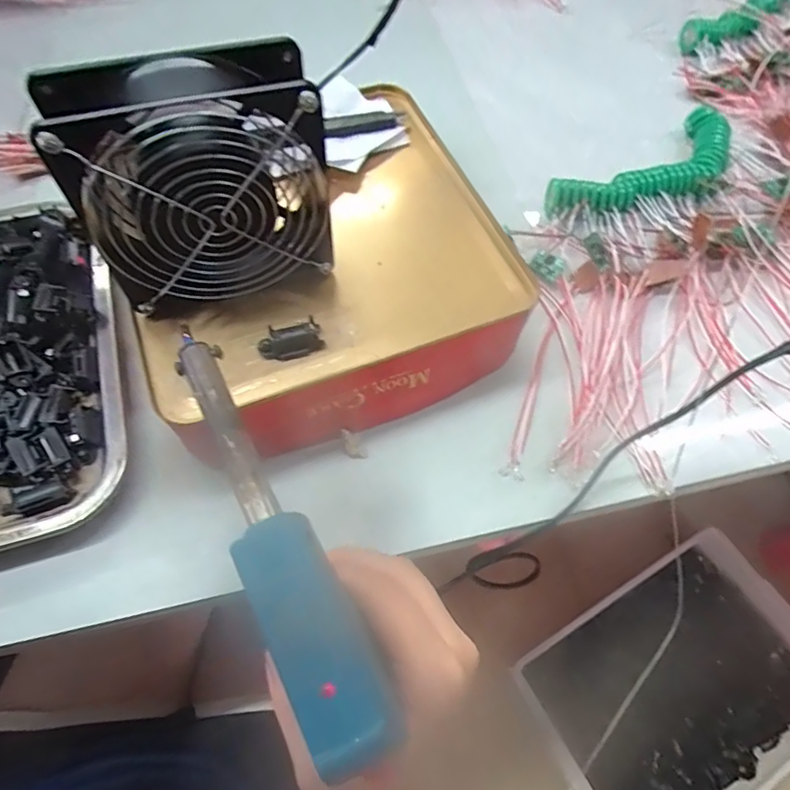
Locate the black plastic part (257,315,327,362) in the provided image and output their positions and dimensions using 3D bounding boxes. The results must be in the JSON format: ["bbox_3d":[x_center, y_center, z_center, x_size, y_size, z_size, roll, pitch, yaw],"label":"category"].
[{"bbox_3d":[-0.059,-0.031,0.297,0.035,0.011,0.017,-12,64,-9],"label":"black plastic part"}]

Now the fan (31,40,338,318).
[{"bbox_3d":[-0.096,-0.107,0.272,0.117,0.120,0.049,-14,64,-10],"label":"fan"}]

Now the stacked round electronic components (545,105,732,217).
[{"bbox_3d":[0.226,-0.193,0.456,0.201,0.019,0.072,-31,68,-17],"label":"stacked round electronic components"}]

